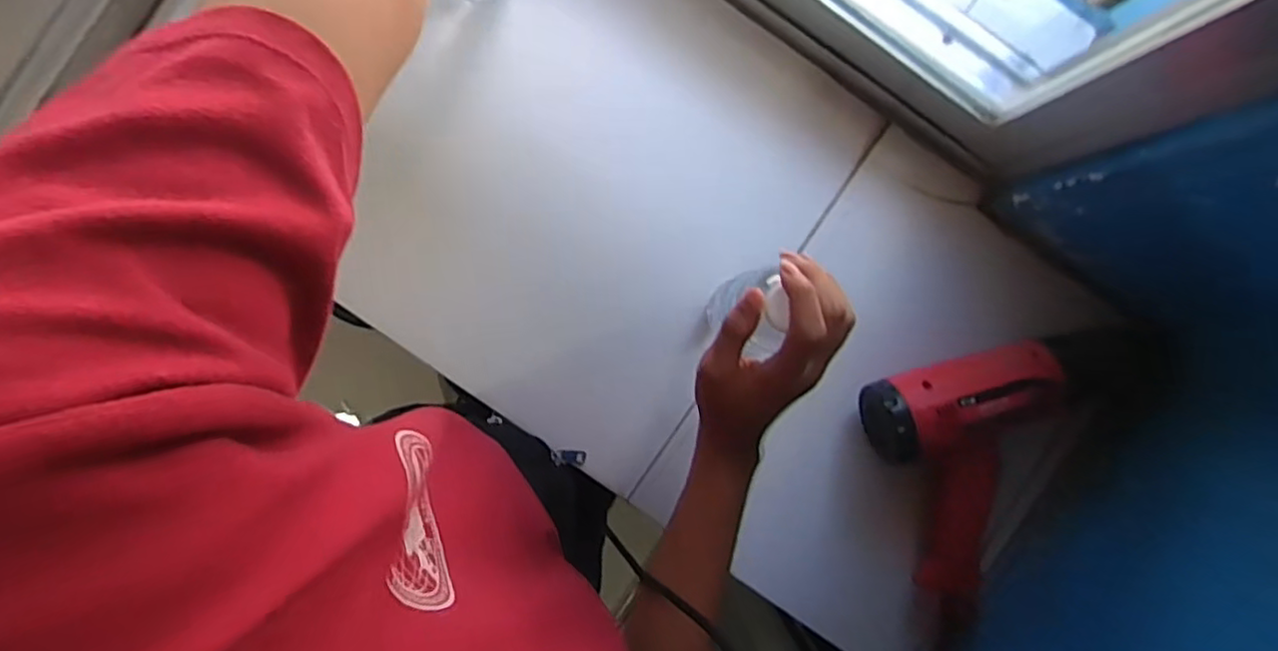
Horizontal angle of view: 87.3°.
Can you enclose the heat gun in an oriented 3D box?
[{"bbox_3d":[0.310,0.124,0.552,0.196,0.066,0.220,-16,91,-2],"label":"heat gun"}]

